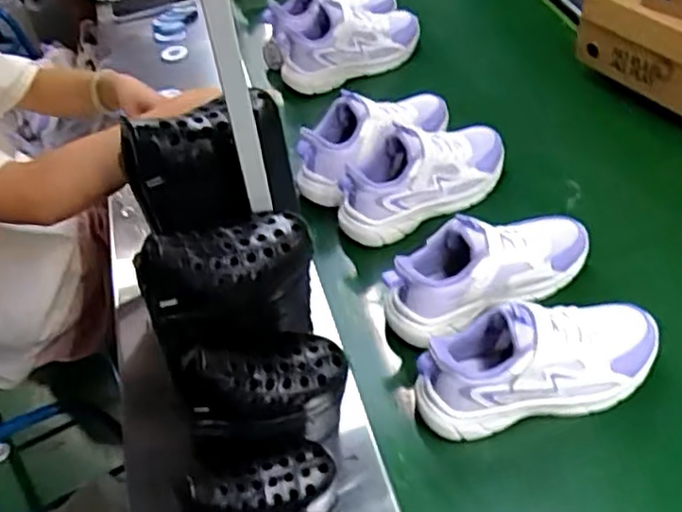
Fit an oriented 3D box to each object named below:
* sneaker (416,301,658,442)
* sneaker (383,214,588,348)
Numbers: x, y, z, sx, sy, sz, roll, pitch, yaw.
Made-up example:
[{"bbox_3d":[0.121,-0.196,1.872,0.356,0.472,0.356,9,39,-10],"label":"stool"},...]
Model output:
[{"bbox_3d":[0.197,0.098,0.664,0.246,0.108,0.084,-15,48,-8],"label":"sneaker"},{"bbox_3d":[0.160,0.001,0.742,0.245,0.096,0.077,-20,49,-13],"label":"sneaker"}]

